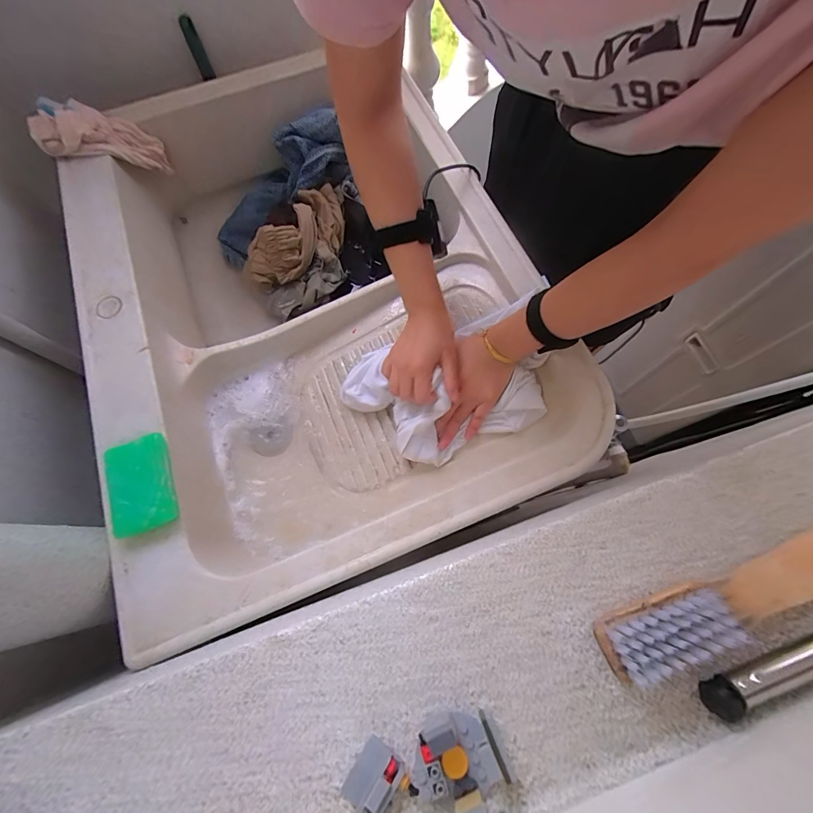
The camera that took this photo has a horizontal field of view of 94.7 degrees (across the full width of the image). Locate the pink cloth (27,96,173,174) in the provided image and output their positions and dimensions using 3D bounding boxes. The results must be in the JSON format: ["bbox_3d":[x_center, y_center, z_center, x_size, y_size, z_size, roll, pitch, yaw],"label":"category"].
[{"bbox_3d":[-0.494,-0.440,0.618,0.180,0.063,0.068,-18,67,-46],"label":"pink cloth"}]

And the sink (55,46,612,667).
[{"bbox_3d":[-0.163,-0.197,0.611,0.586,0.206,0.845,-21,73,-6],"label":"sink"}]

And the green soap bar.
[{"bbox_3d":[-0.296,0.086,0.418,0.060,0.025,0.104,-20,73,-6],"label":"green soap bar"}]

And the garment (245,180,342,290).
[{"bbox_3d":[-0.193,-0.308,0.675,0.212,0.064,0.120,-40,76,-12],"label":"garment"}]

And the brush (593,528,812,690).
[{"bbox_3d":[0.224,0.120,0.242,0.204,0.040,0.032,-19,72,-6],"label":"brush"}]

